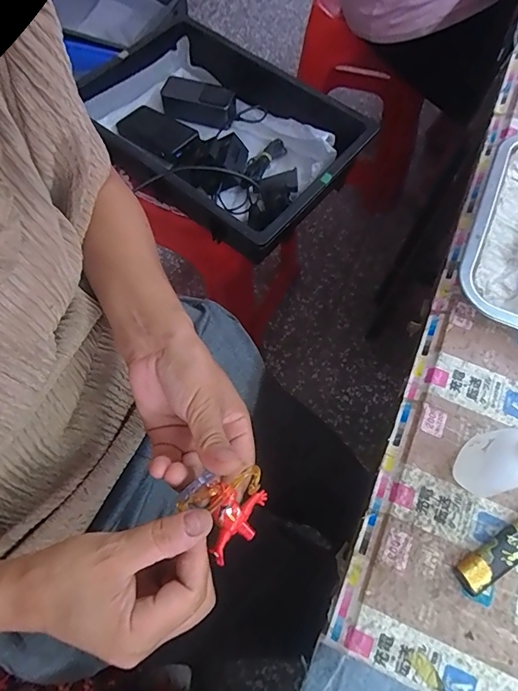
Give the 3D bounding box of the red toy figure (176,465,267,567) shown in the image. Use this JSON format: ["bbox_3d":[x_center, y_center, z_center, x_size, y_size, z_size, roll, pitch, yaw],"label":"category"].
[{"bbox_3d":[-0.018,0.101,0.271,0.052,0.024,0.047,-36,72,-14],"label":"red toy figure"}]

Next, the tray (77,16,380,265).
[{"bbox_3d":[-0.076,-0.363,0.731,0.457,0.085,0.306,37,72,13],"label":"tray"}]

